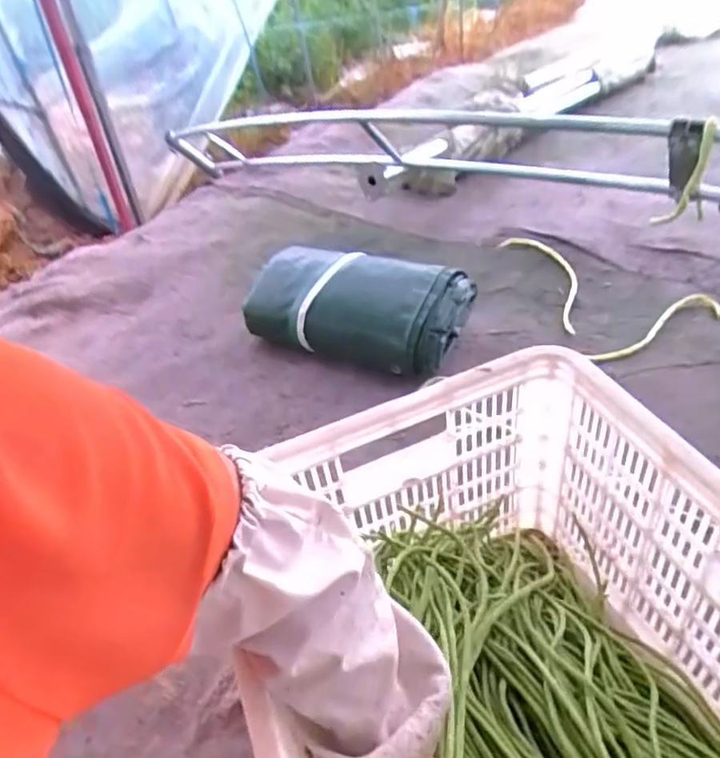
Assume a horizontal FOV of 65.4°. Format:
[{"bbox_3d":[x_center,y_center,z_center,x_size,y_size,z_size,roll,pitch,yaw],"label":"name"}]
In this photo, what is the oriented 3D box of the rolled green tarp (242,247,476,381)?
[{"bbox_3d":[-0.034,-0.164,1.162,0.482,0.134,0.206,15,46,23],"label":"rolled green tarp"}]

